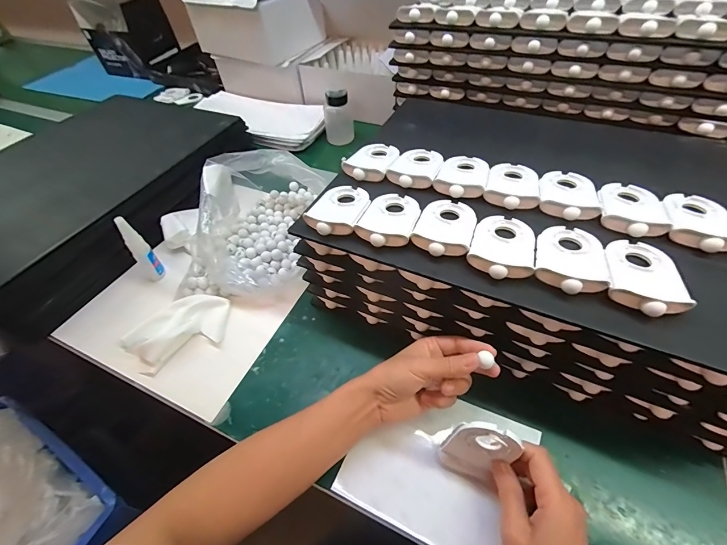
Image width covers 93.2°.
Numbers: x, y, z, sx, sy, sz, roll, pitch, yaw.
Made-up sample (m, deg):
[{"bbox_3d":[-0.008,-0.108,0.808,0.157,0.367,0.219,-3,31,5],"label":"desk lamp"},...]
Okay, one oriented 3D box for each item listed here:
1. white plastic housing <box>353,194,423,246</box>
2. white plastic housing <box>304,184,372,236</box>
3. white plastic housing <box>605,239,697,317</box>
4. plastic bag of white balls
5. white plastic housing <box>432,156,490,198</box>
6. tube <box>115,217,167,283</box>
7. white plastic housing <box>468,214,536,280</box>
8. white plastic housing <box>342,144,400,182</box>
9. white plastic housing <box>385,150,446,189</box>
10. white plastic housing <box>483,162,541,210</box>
[{"bbox_3d":[0.030,-0.062,0.372,0.057,0.013,0.087,14,52,16],"label":"white plastic housing"},{"bbox_3d":[-0.027,-0.076,0.389,0.063,0.013,0.088,11,51,14],"label":"white plastic housing"},{"bbox_3d":[0.246,0.001,0.305,0.057,0.012,0.086,8,50,12],"label":"white plastic housing"},{"bbox_3d":[-0.169,-0.103,0.542,0.185,0.120,0.285,2,49,6],"label":"plastic bag of white balls"},{"bbox_3d":[0.121,-0.120,0.416,0.057,0.012,0.085,14,52,16],"label":"white plastic housing"},{"bbox_3d":[-0.320,-0.033,0.490,0.025,0.113,0.017,-34,55,-23],"label":"tube"},{"bbox_3d":[0.138,-0.028,0.340,0.058,0.013,0.087,14,52,16],"label":"white plastic housing"},{"bbox_3d":[0.012,-0.150,0.452,0.057,0.015,0.084,18,53,19],"label":"white plastic housing"},{"bbox_3d":[0.068,-0.136,0.435,0.059,0.013,0.085,14,52,16],"label":"white plastic housing"},{"bbox_3d":[0.176,-0.105,0.403,0.057,0.014,0.087,14,52,16],"label":"white plastic housing"}]

